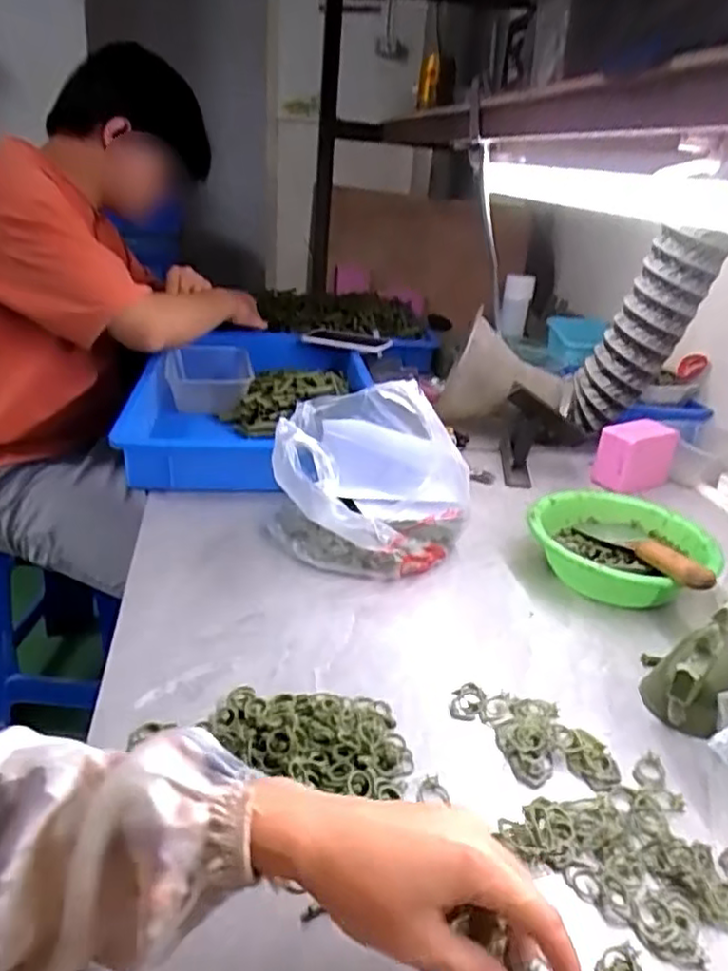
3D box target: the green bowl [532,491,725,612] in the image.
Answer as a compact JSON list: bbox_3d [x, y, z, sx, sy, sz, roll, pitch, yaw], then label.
[{"bbox_3d":[0.289,0.075,0.773,0.189,0.067,0.180,4,25,-2],"label":"green bowl"}]

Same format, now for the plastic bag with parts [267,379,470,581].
[{"bbox_3d":[0.004,-0.001,0.742,0.218,0.182,0.146,8,25,7],"label":"plastic bag with parts"}]

